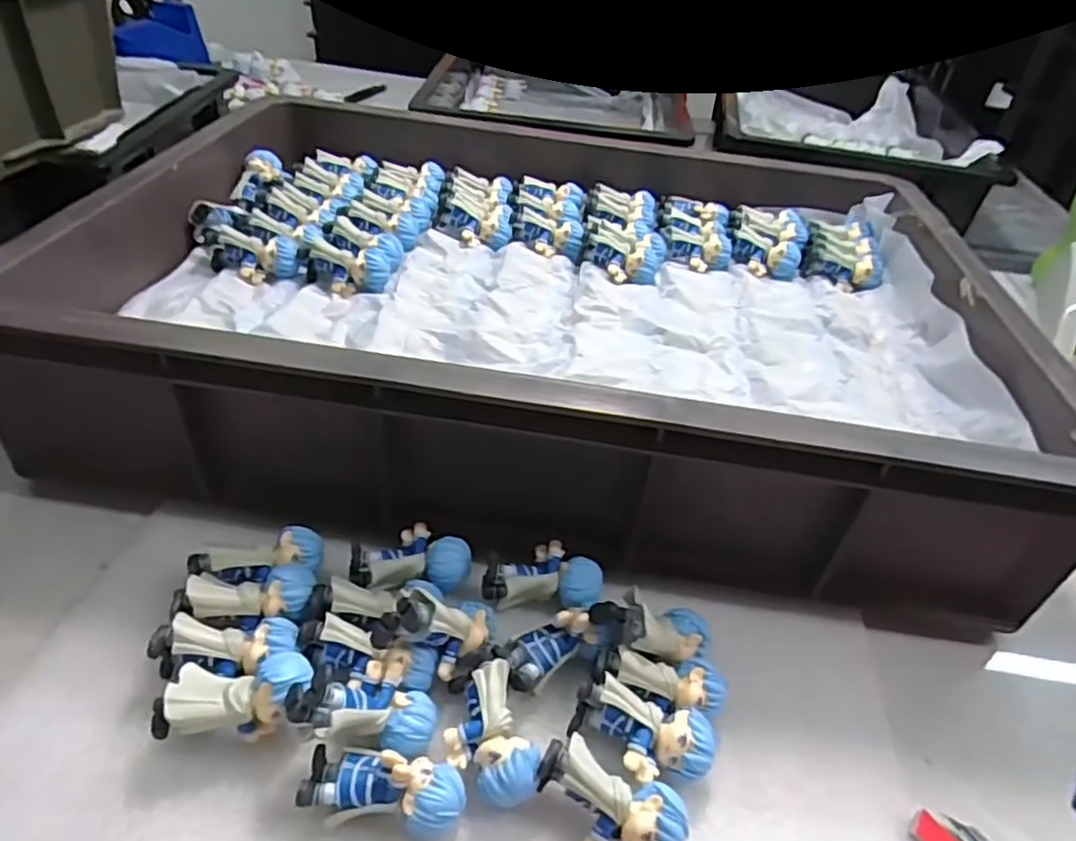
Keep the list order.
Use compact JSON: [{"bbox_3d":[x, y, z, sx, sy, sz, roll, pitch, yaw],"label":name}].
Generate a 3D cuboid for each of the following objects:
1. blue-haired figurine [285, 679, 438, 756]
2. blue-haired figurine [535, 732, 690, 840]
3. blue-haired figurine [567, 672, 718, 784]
[{"bbox_3d":[-0.073,0.124,0.289,0.061,0.023,0.026,21,37,-26],"label":"blue-haired figurine"},{"bbox_3d":[0.029,0.159,0.281,0.061,0.032,0.032,22,43,18],"label":"blue-haired figurine"},{"bbox_3d":[0.045,0.143,0.306,0.062,0.028,0.033,17,41,12],"label":"blue-haired figurine"}]

